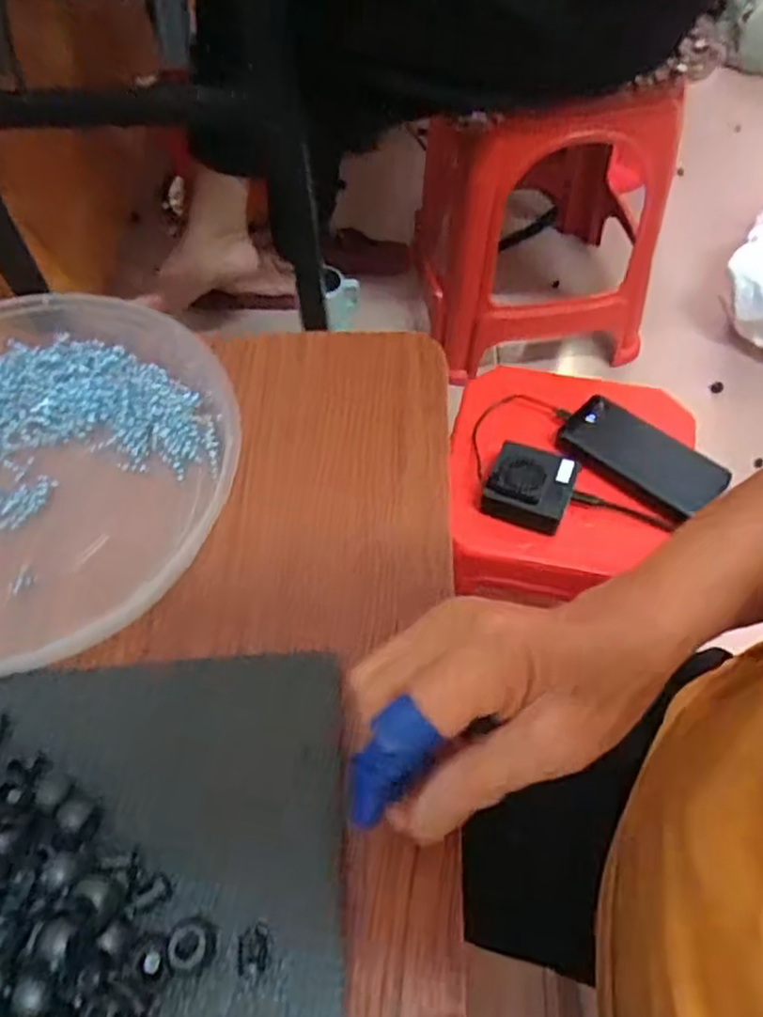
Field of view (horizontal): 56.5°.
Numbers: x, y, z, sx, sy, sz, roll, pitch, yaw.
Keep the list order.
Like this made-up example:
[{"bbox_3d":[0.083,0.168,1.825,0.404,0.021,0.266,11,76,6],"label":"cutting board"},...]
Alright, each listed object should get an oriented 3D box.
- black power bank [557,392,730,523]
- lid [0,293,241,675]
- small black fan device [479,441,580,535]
[{"bbox_3d":[0.252,-0.052,0.686,0.153,0.012,0.071,36,65,22],"label":"black power bank"},{"bbox_3d":[-0.200,-0.029,0.383,0.216,0.034,0.236,-1,57,1],"label":"lid"},{"bbox_3d":[0.141,-0.023,0.671,0.079,0.039,0.078,16,59,11],"label":"small black fan device"}]

